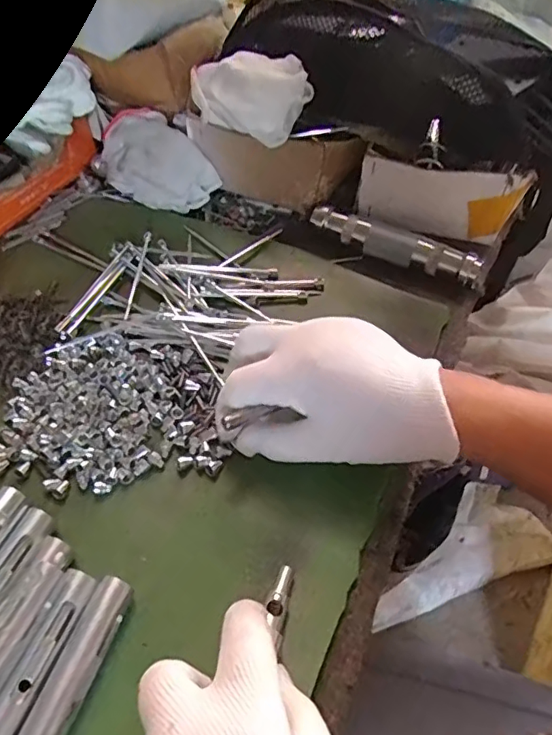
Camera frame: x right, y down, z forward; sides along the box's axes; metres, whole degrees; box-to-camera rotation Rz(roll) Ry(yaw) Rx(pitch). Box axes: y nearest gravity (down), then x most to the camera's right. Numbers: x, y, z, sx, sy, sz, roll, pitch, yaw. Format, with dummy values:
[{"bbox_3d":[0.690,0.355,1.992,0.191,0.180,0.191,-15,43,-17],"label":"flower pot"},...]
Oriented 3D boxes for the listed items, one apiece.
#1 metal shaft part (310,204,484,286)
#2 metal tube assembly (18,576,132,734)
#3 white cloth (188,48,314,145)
[{"bbox_3d":[0.093,-0.100,0.433,0.140,0.020,0.022,27,54,18],"label":"metal shaft part"},{"bbox_3d":[-0.099,0.159,0.223,0.019,0.017,0.142,15,51,9],"label":"metal tube assembly"},{"bbox_3d":[-0.025,-0.220,0.440,0.103,0.052,0.062,27,54,19],"label":"white cloth"}]

